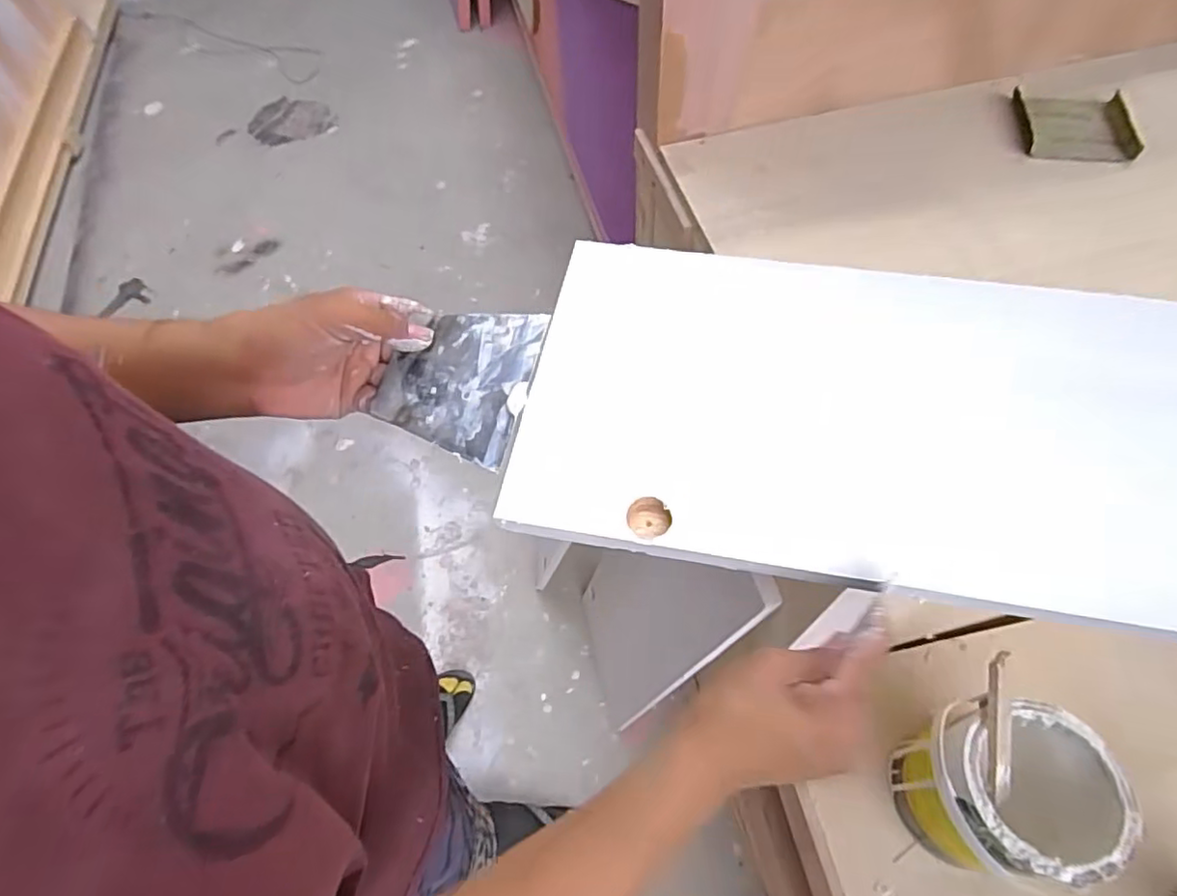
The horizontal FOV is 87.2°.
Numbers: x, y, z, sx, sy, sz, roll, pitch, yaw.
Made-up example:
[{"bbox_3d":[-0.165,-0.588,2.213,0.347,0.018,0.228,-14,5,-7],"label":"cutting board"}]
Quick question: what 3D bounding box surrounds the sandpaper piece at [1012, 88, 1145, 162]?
[{"bbox_3d":[0.540,-0.360,0.686,0.114,0.010,0.113,6,59,7],"label":"sandpaper piece"}]

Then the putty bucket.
[{"bbox_3d":[0.452,0.385,0.699,0.184,0.196,0.160,6,59,7],"label":"putty bucket"}]

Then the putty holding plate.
[{"bbox_3d":[-0.086,-0.046,0.404,0.096,0.005,0.102,13,73,13],"label":"putty holding plate"}]

